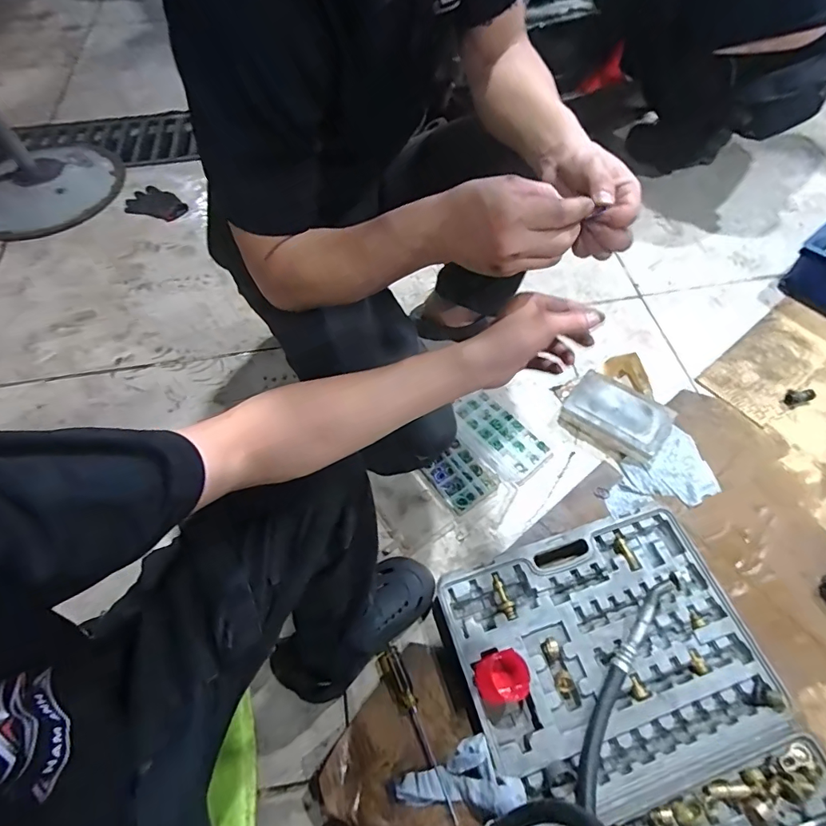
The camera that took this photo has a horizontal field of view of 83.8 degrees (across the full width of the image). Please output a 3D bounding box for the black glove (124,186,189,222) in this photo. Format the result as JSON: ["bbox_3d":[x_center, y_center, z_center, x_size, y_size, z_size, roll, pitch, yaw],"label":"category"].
[{"bbox_3d":[-0.763,-0.614,1.362,0.203,0.025,0.125,34,65,18],"label":"black glove"}]

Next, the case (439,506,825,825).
[{"bbox_3d":[0.352,0.511,0.635,0.446,0.052,0.698,-15,61,-9],"label":"case"}]

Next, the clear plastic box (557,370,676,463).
[{"bbox_3d":[0.415,0.002,0.940,0.202,0.041,0.147,31,64,16],"label":"clear plastic box"}]

